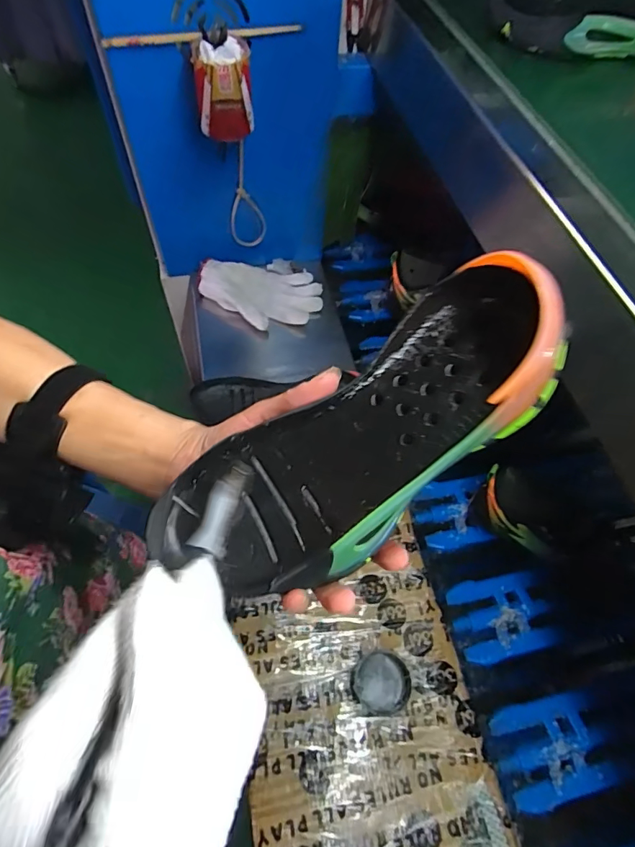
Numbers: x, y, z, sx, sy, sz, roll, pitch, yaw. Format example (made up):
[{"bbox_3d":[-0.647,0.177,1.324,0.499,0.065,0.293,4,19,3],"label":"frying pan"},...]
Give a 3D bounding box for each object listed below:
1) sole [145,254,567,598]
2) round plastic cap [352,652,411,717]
[{"bbox_3d":[0.015,0.014,0.241,0.236,0.040,0.093,-37,63,13],"label":"sole"},{"bbox_3d":[0.070,0.280,0.496,0.059,0.011,0.056,2,59,-3],"label":"round plastic cap"}]

